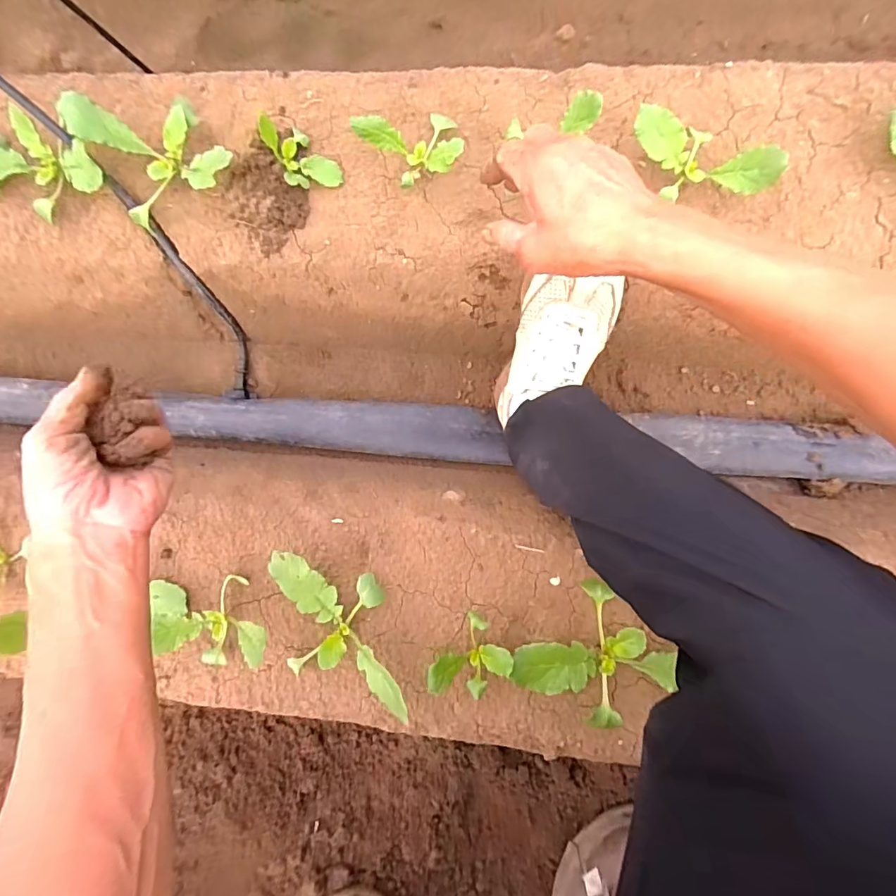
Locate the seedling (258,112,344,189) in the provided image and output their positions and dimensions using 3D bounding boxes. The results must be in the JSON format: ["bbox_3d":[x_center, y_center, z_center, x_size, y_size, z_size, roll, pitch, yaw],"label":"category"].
[{"bbox_3d":[-0.154,-0.305,0.481,0.052,0.073,0.065,-32,85,5],"label":"seedling"}]

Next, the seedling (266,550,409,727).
[{"bbox_3d":[-0.100,0.176,0.468,0.147,0.057,0.129,7,89,7],"label":"seedling"}]

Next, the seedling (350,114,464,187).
[{"bbox_3d":[-0.030,-0.295,0.470,0.094,0.069,0.073,-27,86,5],"label":"seedling"}]

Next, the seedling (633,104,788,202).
[{"bbox_3d":[0.232,-0.267,0.443,0.131,0.060,0.061,16,90,7],"label":"seedling"}]

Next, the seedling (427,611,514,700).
[{"bbox_3d":[0.024,0.203,0.451,0.060,0.056,0.073,39,93,6],"label":"seedling"}]

